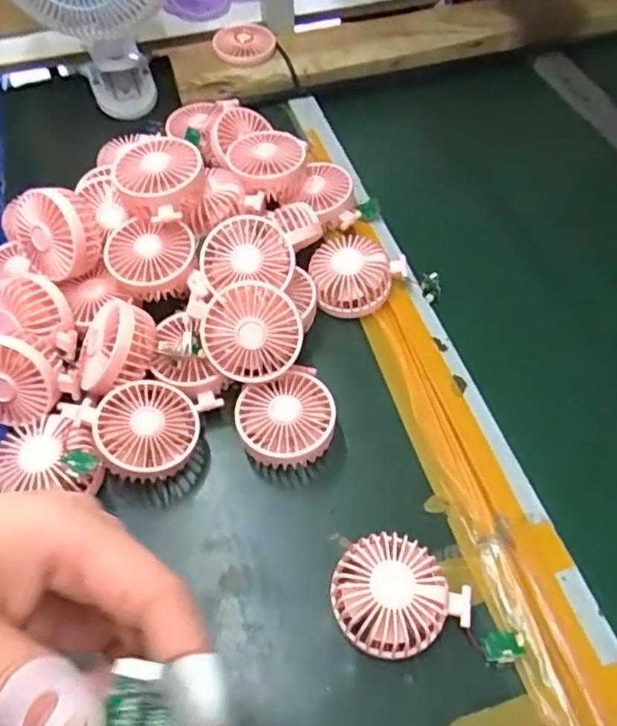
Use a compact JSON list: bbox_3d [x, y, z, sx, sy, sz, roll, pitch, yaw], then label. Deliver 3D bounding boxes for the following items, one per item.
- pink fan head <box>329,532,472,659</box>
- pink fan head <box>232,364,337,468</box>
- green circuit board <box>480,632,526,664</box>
[{"bbox_3d":[0.067,0.180,0.464,0.095,0.046,0.082,-20,57,-13],"label":"pink fan head"},{"bbox_3d":[-0.020,0.050,0.554,0.089,0.049,0.098,1,55,2],"label":"pink fan head"},{"bbox_3d":[0.148,0.218,0.455,0.031,0.011,0.022,0,55,1],"label":"green circuit board"}]

